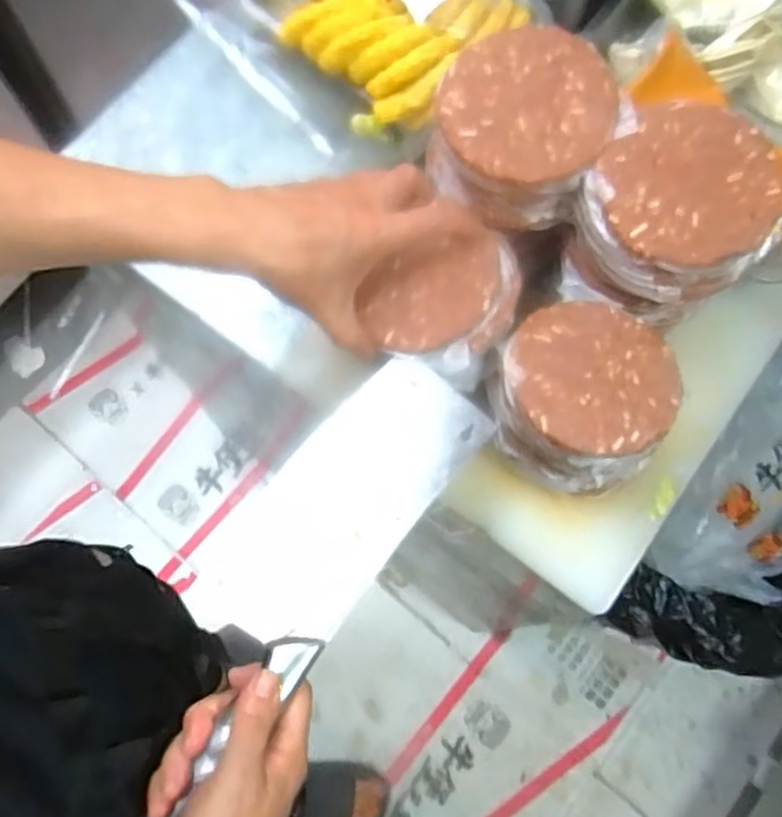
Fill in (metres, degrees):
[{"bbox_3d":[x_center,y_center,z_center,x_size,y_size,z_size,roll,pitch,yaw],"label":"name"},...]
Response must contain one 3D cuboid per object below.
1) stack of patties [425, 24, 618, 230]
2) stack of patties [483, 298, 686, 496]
[{"bbox_3d":[0.081,-0.178,0.462,0.104,0.062,0.099,7,72,2],"label":"stack of patties"},{"bbox_3d":[0.129,-0.002,0.498,0.115,0.110,0.113,-17,73,-6],"label":"stack of patties"}]

